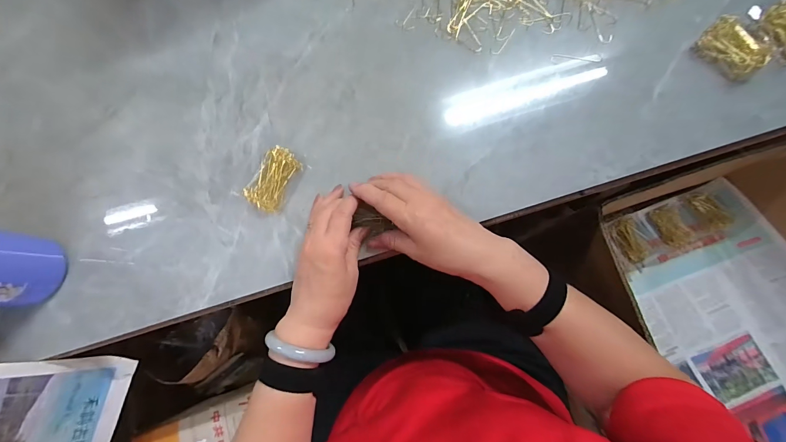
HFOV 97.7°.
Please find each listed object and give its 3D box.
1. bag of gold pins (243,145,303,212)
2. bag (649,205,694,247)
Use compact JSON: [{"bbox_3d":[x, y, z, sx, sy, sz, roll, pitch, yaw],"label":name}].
[{"bbox_3d":[-0.135,-0.047,0.386,0.042,0.021,0.069,31,79,8],"label":"bag of gold pins"},{"bbox_3d":[0.490,0.008,0.602,0.050,0.015,0.077,-30,77,-5],"label":"bag"}]

